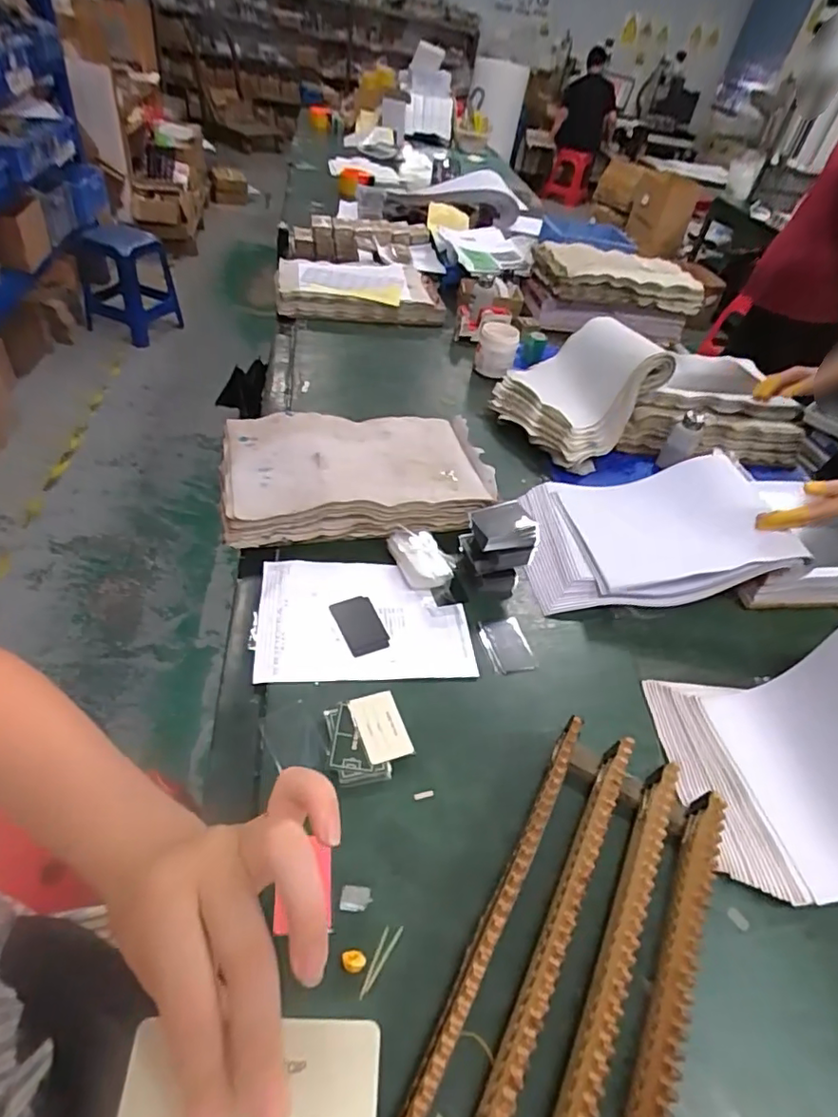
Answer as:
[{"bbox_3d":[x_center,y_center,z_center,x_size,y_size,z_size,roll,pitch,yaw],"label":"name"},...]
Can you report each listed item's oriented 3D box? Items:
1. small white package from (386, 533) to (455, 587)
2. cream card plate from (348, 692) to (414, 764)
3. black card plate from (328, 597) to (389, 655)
[{"bbox_3d":[-0.002,-0.004,0.895,0.074,0.030,0.114,-9,48,-20],"label":"small white package"},{"bbox_3d":[-0.045,0.203,0.688,0.059,0.005,0.083,-8,54,-27],"label":"cream card plate"},{"bbox_3d":[-0.086,0.098,0.832,0.059,0.008,0.098,-14,50,-24],"label":"black card plate"}]

